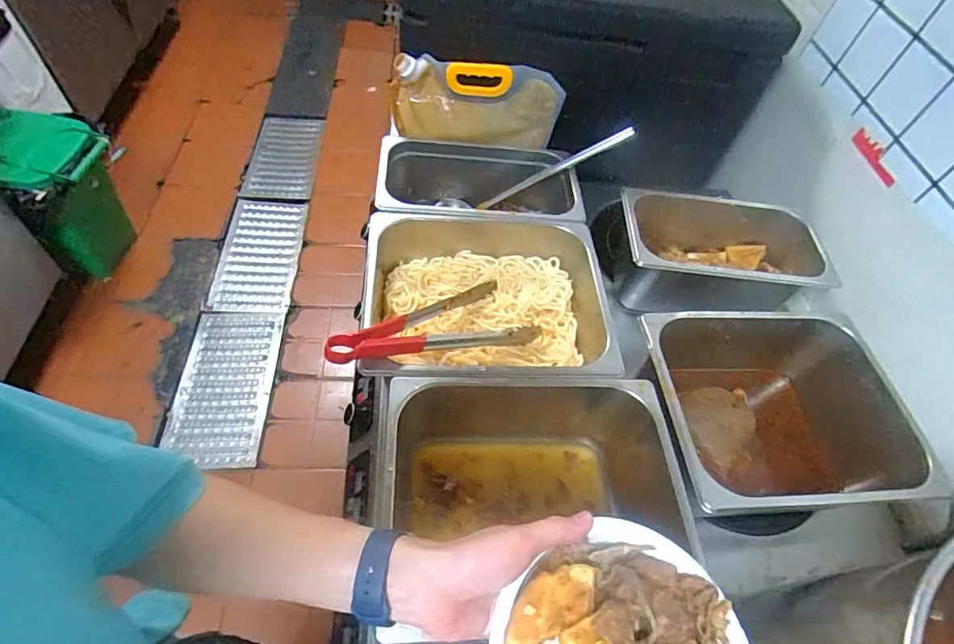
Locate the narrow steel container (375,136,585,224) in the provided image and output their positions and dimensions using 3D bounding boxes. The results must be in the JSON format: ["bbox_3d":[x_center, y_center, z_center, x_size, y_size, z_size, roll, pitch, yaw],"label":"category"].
[{"bbox_3d":[0.003,-0.202,0.821,0.306,0.125,0.177,0,57,-5],"label":"narrow steel container"}]

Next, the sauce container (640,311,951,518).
[{"bbox_3d":[0.385,0.137,0.682,0.328,0.184,0.254,-3,57,-7],"label":"sauce container"}]

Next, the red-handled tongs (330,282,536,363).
[{"bbox_3d":[-0.057,0.005,0.630,0.295,0.043,0.114,-11,56,-39],"label":"red-handled tongs"}]

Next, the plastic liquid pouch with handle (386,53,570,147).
[{"bbox_3d":[-0.006,-0.360,0.829,0.286,0.145,0.059,9,57,1],"label":"plastic liquid pouch with handle"}]

